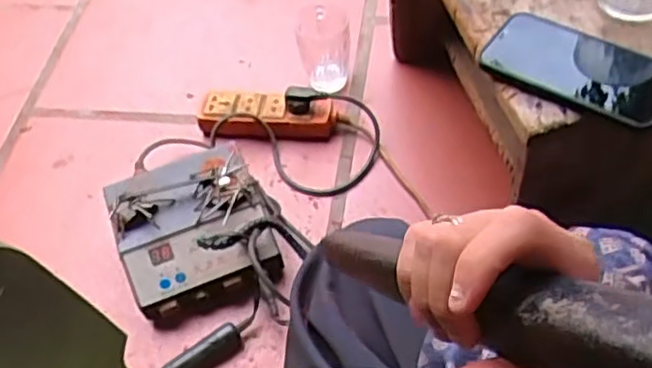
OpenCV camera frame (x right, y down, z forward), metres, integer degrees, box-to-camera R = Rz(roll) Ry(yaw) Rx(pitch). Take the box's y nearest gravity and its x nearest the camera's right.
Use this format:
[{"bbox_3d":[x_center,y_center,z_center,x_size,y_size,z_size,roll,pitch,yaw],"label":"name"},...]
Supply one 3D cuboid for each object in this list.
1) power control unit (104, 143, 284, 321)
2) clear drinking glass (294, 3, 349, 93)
[{"bbox_3d":[-0.158,0.057,0.861,0.186,0.097,0.181,-22,55,-10],"label":"power control unit"},{"bbox_3d":[-0.005,-0.203,1.018,0.071,0.105,0.069,-10,54,-1],"label":"clear drinking glass"}]

